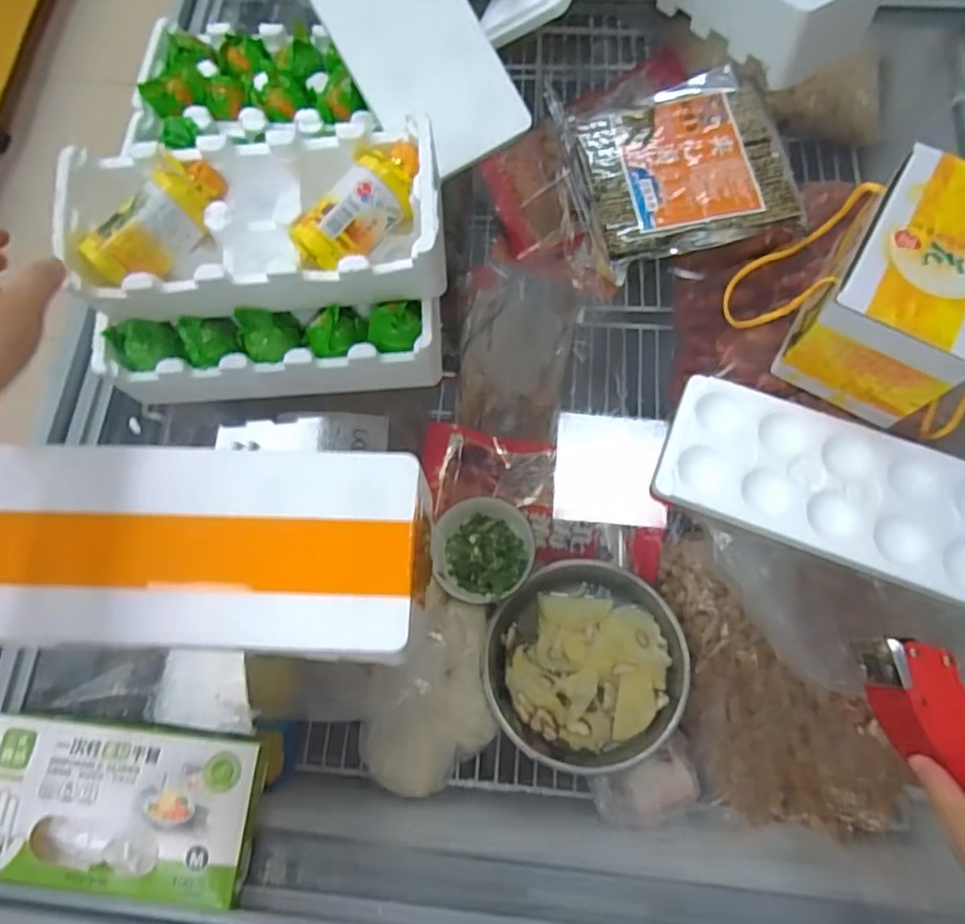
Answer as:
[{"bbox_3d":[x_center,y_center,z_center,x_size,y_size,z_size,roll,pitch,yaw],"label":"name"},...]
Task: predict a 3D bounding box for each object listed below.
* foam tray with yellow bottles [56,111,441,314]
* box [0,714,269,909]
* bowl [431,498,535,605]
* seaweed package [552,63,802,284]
[{"bbox_3d":[-0.175,-0.184,0.509,0.291,0.078,0.132,-3,73,1],"label":"foam tray with yellow bottles"},{"bbox_3d":[-0.282,0.263,0.479,0.216,0.028,0.113,4,73,4],"label":"box"},{"bbox_3d":[0.000,0.100,0.710,0.110,0.039,0.113,-1,73,2],"label":"bowl"},{"bbox_3d":[0.188,-0.299,0.623,0.211,0.033,0.203,-15,73,-2],"label":"seaweed package"}]

